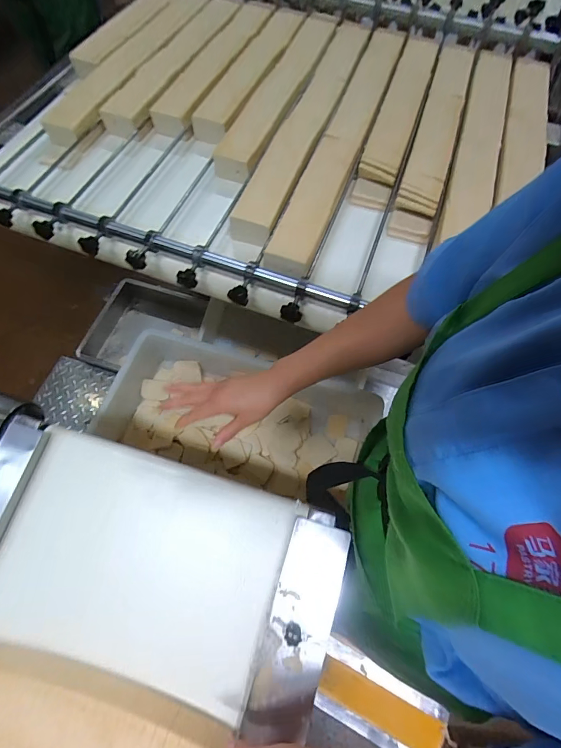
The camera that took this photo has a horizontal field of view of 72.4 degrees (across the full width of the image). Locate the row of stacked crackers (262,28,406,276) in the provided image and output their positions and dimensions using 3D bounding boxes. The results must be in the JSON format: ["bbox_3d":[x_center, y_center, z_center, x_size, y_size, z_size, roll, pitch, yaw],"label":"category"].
[{"bbox_3d":[0.143,-0.512,0.813,0.086,0.054,0.755,18,65,8],"label":"row of stacked crackers"}]

